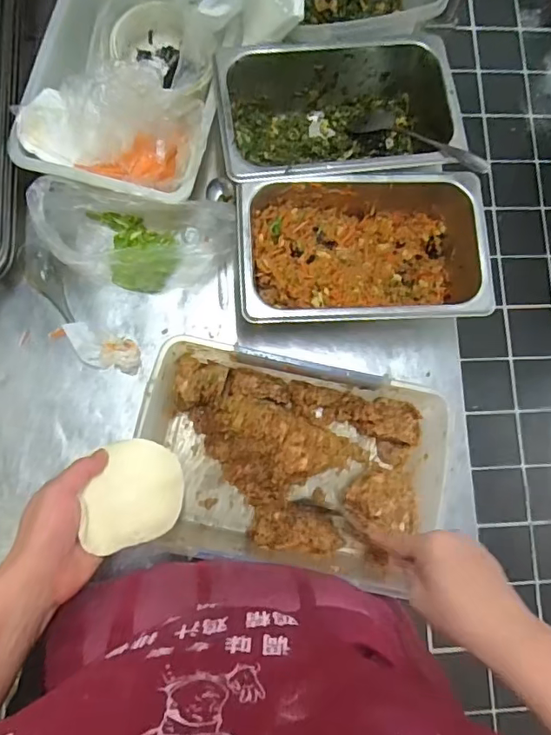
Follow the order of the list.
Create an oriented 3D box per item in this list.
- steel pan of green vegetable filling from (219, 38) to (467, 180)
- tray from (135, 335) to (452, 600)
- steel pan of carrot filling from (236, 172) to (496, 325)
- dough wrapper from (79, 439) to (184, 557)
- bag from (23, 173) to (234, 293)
[{"bbox_3d":[0.067,-0.279,0.601,0.256,0.095,0.156,-7,82,-5],"label":"steel pan of green vegetable filling"},{"bbox_3d":[0.016,0.097,0.541,0.296,0.098,0.210,9,81,-2],"label":"tray"},{"bbox_3d":[0.093,-0.126,0.572,0.255,0.084,0.158,-3,81,-4],"label":"steel pan of carrot filling"},{"bbox_3d":[-0.125,0.111,0.457,0.082,0.006,0.091,0,78,-24],"label":"dough wrapper"},{"bbox_3d":[-0.146,-0.143,0.562,0.198,0.115,0.095,3,81,-3],"label":"bag"}]

